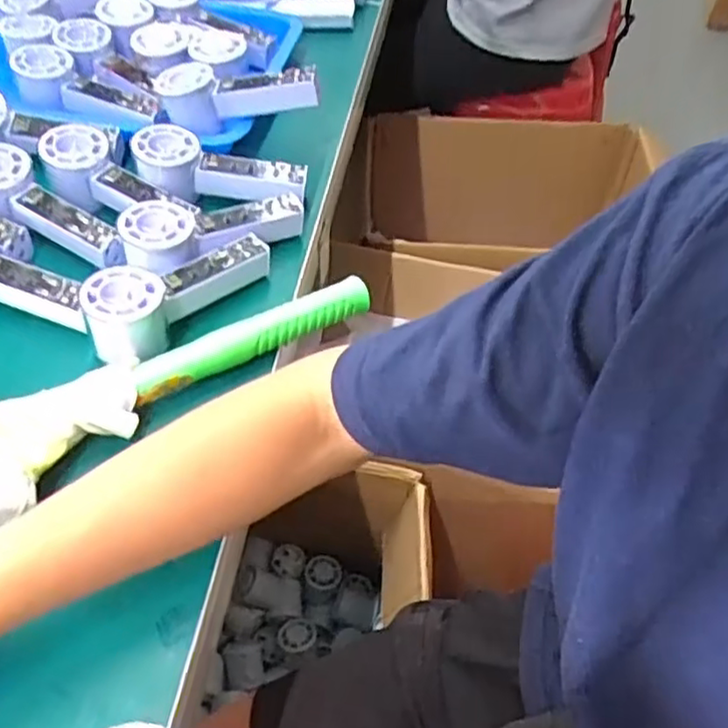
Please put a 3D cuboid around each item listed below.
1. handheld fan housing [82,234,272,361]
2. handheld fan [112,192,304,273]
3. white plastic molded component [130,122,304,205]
[{"bbox_3d":[-0.143,-0.064,0.527,0.054,0.049,0.152,35,59,23],"label":"handheld fan housing"},{"bbox_3d":[-0.124,-0.115,0.566,0.150,0.032,0.049,-17,54,-29],"label":"handheld fan"},{"bbox_3d":[-0.130,-0.172,0.616,0.150,0.044,0.058,7,52,-12],"label":"white plastic molded component"}]

